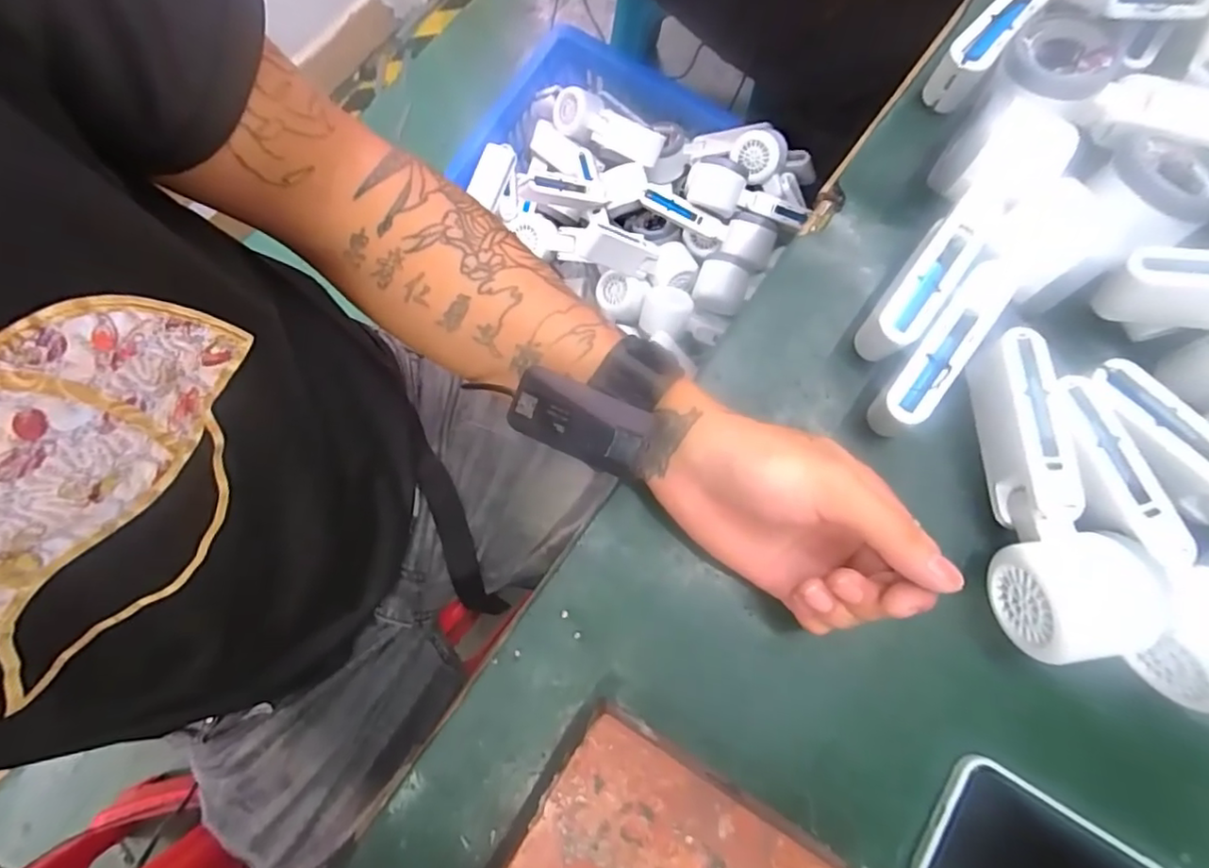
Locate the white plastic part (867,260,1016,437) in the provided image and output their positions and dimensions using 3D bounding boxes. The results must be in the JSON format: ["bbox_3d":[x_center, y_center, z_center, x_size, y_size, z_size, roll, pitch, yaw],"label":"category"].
[{"bbox_3d":[0.184,-0.045,0.326,0.026,0.043,0.103,37,80,9],"label":"white plastic part"}]

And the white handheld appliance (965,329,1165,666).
[{"bbox_3d":[0.226,0.031,0.310,0.064,0.046,0.164,-12,77,-2],"label":"white handheld appliance"}]

